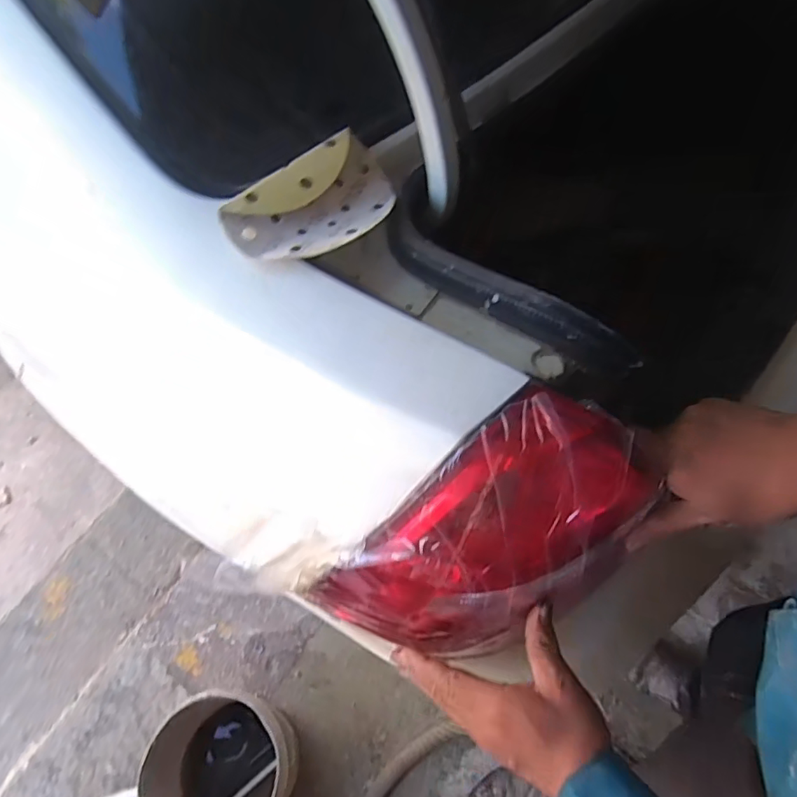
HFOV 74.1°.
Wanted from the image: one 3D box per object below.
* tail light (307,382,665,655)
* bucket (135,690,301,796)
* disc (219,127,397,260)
[{"bbox_3d":[0.063,0.099,0.371,0.215,0.156,0.097,-32,62,-14],"label":"tail light"},{"bbox_3d":[-0.333,0.733,1.042,0.269,0.240,0.243,-32,63,-15],"label":"bucket"},{"bbox_3d":[-0.062,-0.154,0.420,0.141,0.033,0.086,-37,65,-17],"label":"disc"}]

